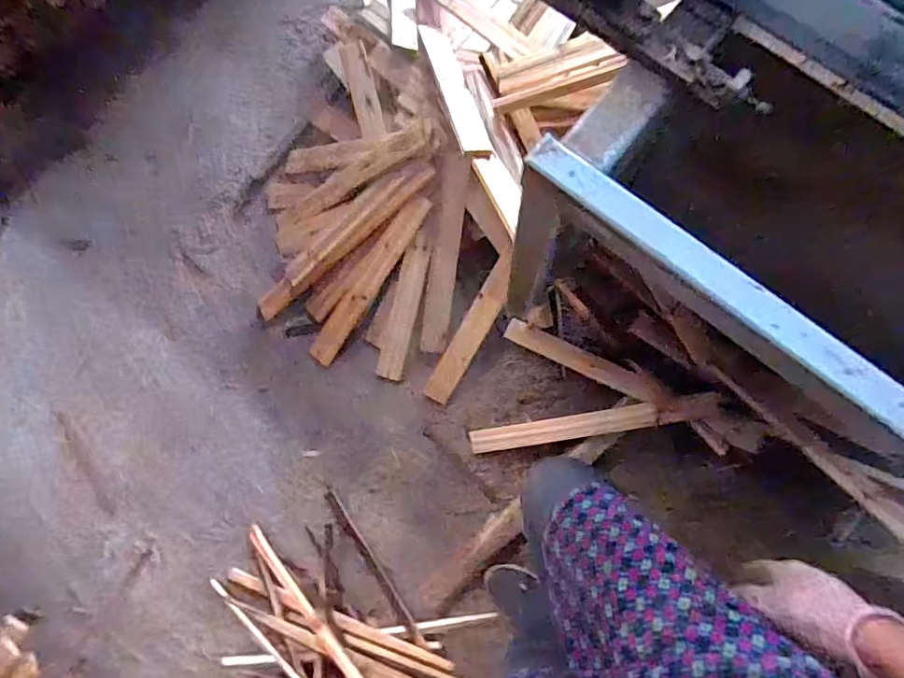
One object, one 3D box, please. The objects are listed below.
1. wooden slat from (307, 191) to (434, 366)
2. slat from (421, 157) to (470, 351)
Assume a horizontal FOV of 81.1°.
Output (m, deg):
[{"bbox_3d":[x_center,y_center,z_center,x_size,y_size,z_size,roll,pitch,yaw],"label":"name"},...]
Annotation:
[{"bbox_3d":[-0.203,-0.144,1.300,0.071,0.023,0.464,37,102,7],"label":"wooden slat"},{"bbox_3d":[-0.017,-0.198,1.269,0.065,0.032,0.464,9,107,4],"label":"slat"}]

